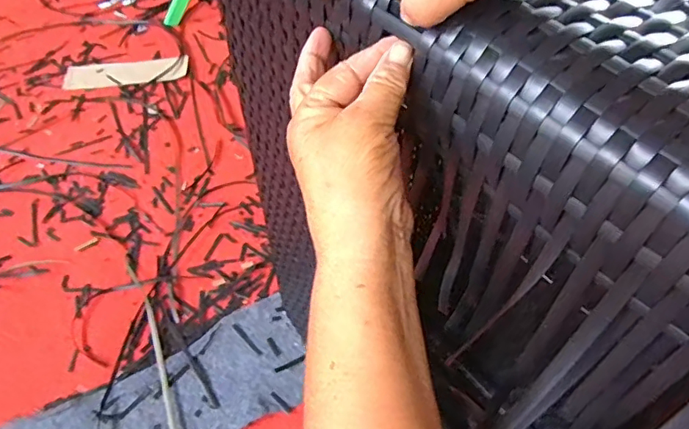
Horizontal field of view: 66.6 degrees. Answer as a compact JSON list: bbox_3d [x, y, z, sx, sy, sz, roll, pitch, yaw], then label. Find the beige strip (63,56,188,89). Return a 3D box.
[{"bbox_3d":[-0.566,-0.368,1.367,0.306,0.008,0.096,-4,49,-4],"label":"beige strip"}]

